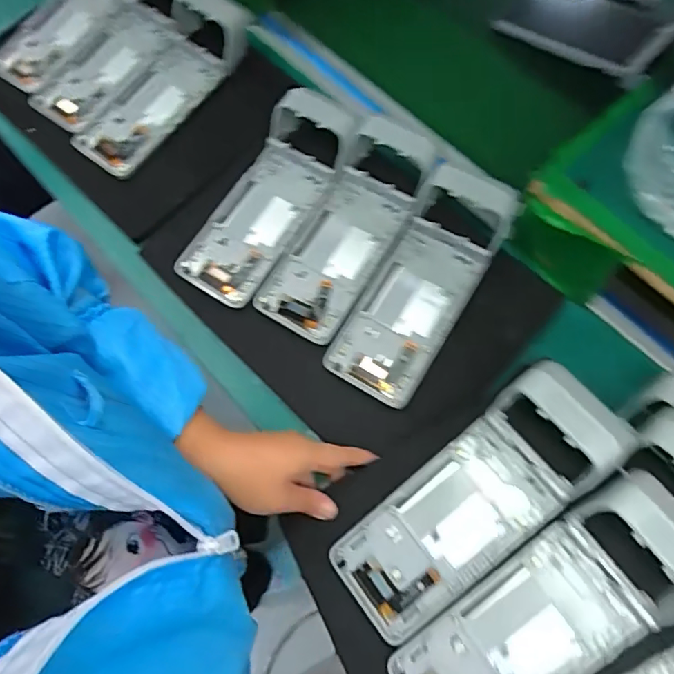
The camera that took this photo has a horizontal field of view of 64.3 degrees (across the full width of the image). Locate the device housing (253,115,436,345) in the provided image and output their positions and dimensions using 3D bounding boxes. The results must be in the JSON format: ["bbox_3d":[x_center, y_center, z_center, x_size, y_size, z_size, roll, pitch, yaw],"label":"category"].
[{"bbox_3d":[0.011,-0.099,0.490,0.085,0.051,0.212,30,78,7],"label":"device housing"}]

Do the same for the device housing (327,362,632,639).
[{"bbox_3d":[0.097,0.118,0.387,0.224,0.050,0.086,-43,80,6],"label":"device housing"}]

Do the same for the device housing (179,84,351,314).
[{"bbox_3d":[-0.066,-0.135,0.503,0.085,0.039,0.205,30,78,7],"label":"device housing"}]

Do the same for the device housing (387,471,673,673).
[{"bbox_3d":[0.142,0.188,0.361,0.225,0.048,0.088,-41,79,8],"label":"device housing"}]

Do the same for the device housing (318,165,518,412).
[{"bbox_3d":[0.074,-0.046,0.462,0.084,0.045,0.199,30,78,7],"label":"device housing"}]

